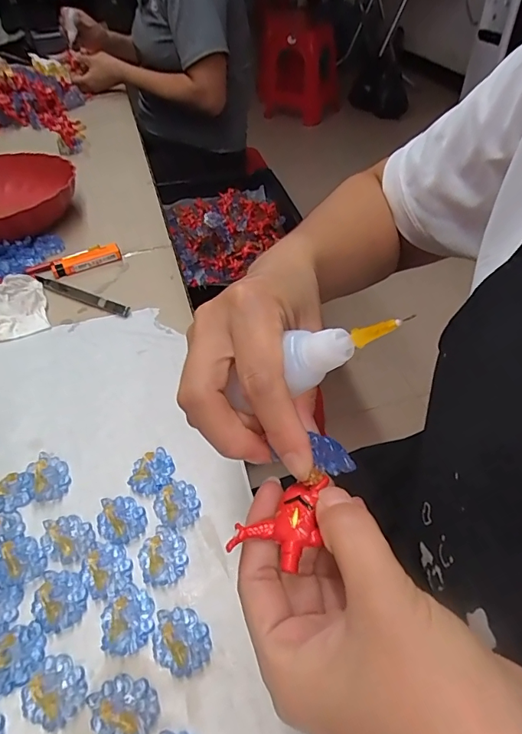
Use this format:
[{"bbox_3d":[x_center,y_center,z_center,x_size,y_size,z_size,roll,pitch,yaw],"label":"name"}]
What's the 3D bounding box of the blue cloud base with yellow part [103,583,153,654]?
[{"bbox_3d":[-0.081,0.150,0.272,0.030,0.012,0.037,-14,47,-11],"label":"blue cloud base with yellow part"}]

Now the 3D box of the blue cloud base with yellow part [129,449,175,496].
[{"bbox_3d":[-0.083,0.078,0.342,0.035,0.011,0.031,-28,51,-23],"label":"blue cloud base with yellow part"}]

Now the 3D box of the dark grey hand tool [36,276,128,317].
[{"bbox_3d":[-0.198,-0.080,0.498,0.134,0.009,0.014,22,51,22],"label":"dark grey hand tool"}]

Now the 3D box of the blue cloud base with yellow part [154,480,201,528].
[{"bbox_3d":[-0.061,0.097,0.325,0.031,0.007,0.036,-19,48,-15],"label":"blue cloud base with yellow part"}]

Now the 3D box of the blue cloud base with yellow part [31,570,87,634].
[{"bbox_3d":[-0.126,0.142,0.281,0.030,0.009,0.037,-22,49,-18],"label":"blue cloud base with yellow part"}]

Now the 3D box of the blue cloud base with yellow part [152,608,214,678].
[{"bbox_3d":[-0.048,0.157,0.264,0.037,0.010,0.030,28,53,26],"label":"blue cloud base with yellow part"}]

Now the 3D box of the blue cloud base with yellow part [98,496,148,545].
[{"bbox_3d":[-0.099,0.106,0.318,0.031,0.004,0.037,-26,50,-21],"label":"blue cloud base with yellow part"}]

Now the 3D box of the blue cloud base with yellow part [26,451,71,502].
[{"bbox_3d":[-0.159,0.079,0.338,0.025,0.019,0.037,-25,50,-21],"label":"blue cloud base with yellow part"}]

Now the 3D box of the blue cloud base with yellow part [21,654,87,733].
[{"bbox_3d":[-0.114,0.177,0.249,0.034,0.008,0.030,23,51,23],"label":"blue cloud base with yellow part"}]

